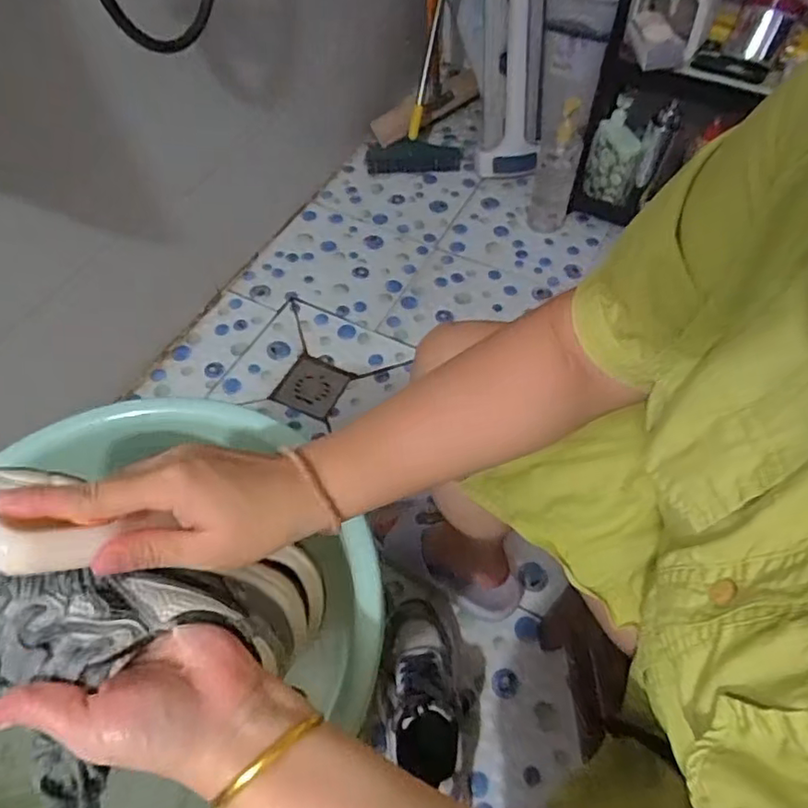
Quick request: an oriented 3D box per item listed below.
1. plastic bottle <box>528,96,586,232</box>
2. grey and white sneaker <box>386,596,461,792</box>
[{"bbox_3d":[0.280,-0.424,1.119,0.077,0.234,0.079,15,57,11],"label":"plastic bottle"},{"bbox_3d":[0.019,0.316,0.684,0.076,0.082,0.209,-1,39,-3],"label":"grey and white sneaker"}]

